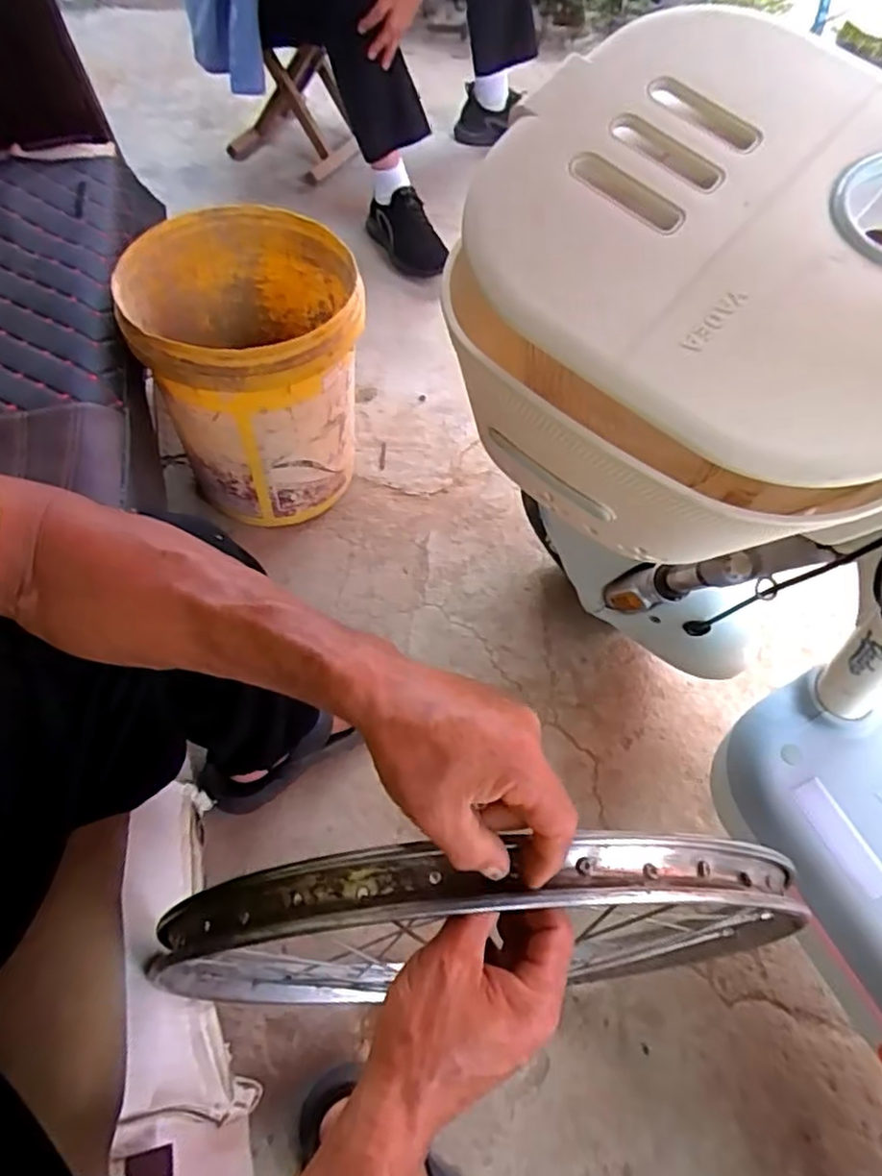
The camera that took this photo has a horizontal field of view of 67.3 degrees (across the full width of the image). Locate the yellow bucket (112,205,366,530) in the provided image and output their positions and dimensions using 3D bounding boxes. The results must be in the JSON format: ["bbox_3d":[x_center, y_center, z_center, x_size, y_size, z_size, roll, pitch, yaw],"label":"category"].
[{"bbox_3d":[-0.265,-0.315,0.988,0.288,0.327,0.304,1,59,-1],"label":"yellow bucket"}]

